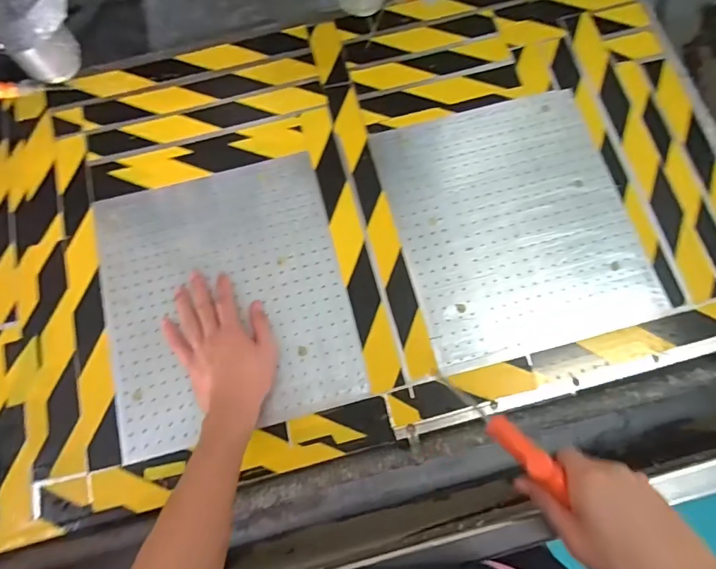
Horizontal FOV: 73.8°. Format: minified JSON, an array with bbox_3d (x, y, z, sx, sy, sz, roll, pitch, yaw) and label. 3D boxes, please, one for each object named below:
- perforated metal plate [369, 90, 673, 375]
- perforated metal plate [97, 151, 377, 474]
[{"bbox_3d":[0.196,-0.083,0.606,0.287,0.010,0.322,-14,75,-3],"label":"perforated metal plate"},{"bbox_3d":[-0.162,0.011,0.586,0.285,0.008,0.320,-14,75,-3],"label":"perforated metal plate"}]

